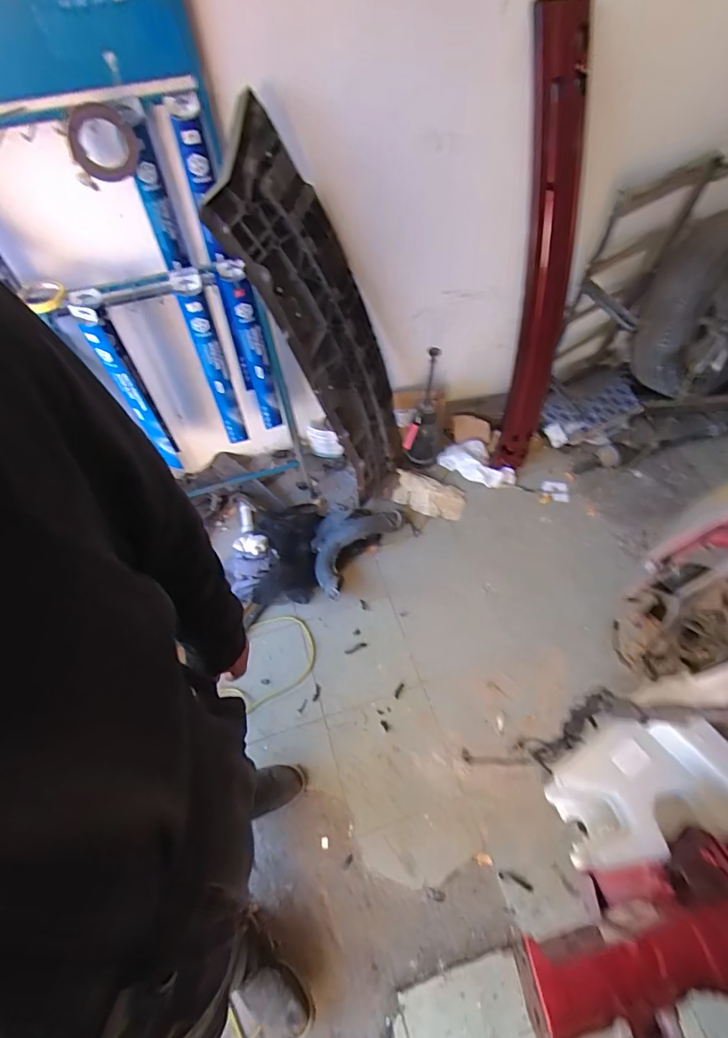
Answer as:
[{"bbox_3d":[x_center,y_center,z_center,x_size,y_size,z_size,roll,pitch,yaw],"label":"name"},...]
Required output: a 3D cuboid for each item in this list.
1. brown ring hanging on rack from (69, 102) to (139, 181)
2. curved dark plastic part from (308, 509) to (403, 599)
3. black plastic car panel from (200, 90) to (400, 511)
[{"bbox_3d":[-0.507,-0.730,0.929,0.120,0.113,0.031,-21,60,-11],"label":"brown ring hanging on rack"},{"bbox_3d":[-0.059,0.065,1.610,0.211,0.074,0.367,33,66,22],"label":"curved dark plastic part"},{"bbox_3d":[-0.076,-0.473,1.376,0.073,1.147,0.368,15,64,28],"label":"black plastic car panel"}]

